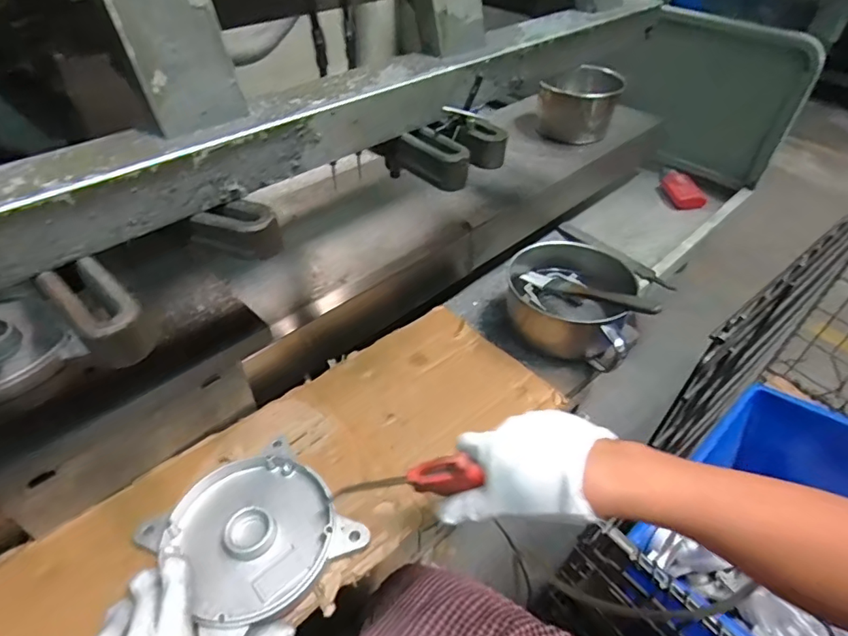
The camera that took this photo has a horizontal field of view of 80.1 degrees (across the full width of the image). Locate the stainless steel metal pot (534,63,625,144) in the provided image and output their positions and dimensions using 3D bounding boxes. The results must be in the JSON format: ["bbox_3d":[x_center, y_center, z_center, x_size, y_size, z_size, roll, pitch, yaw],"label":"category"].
[{"bbox_3d":[0.269,-0.370,0.883,0.135,0.106,0.123,1,43,-1],"label":"stainless steel metal pot"}]

